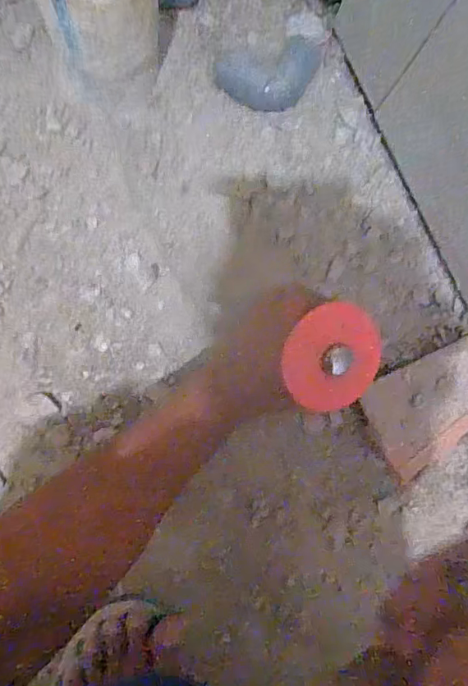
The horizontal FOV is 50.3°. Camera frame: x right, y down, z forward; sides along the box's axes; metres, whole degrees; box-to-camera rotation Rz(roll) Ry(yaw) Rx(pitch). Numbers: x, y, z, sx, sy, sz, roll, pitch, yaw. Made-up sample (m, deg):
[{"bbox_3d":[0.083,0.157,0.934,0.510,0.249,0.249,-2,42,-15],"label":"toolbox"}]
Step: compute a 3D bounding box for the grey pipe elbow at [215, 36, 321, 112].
[{"bbox_3d":[0.033,-0.274,0.491,0.084,0.037,0.079,1,84,-5],"label":"grey pipe elbow"}]

